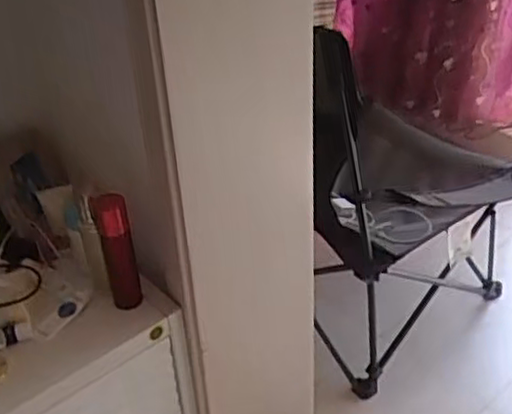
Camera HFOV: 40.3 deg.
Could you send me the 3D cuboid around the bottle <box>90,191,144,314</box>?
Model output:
[{"bbox_3d":[-0.200,0.064,1.013,0.047,0.178,0.051,-13,38,-13],"label":"bottle"}]

